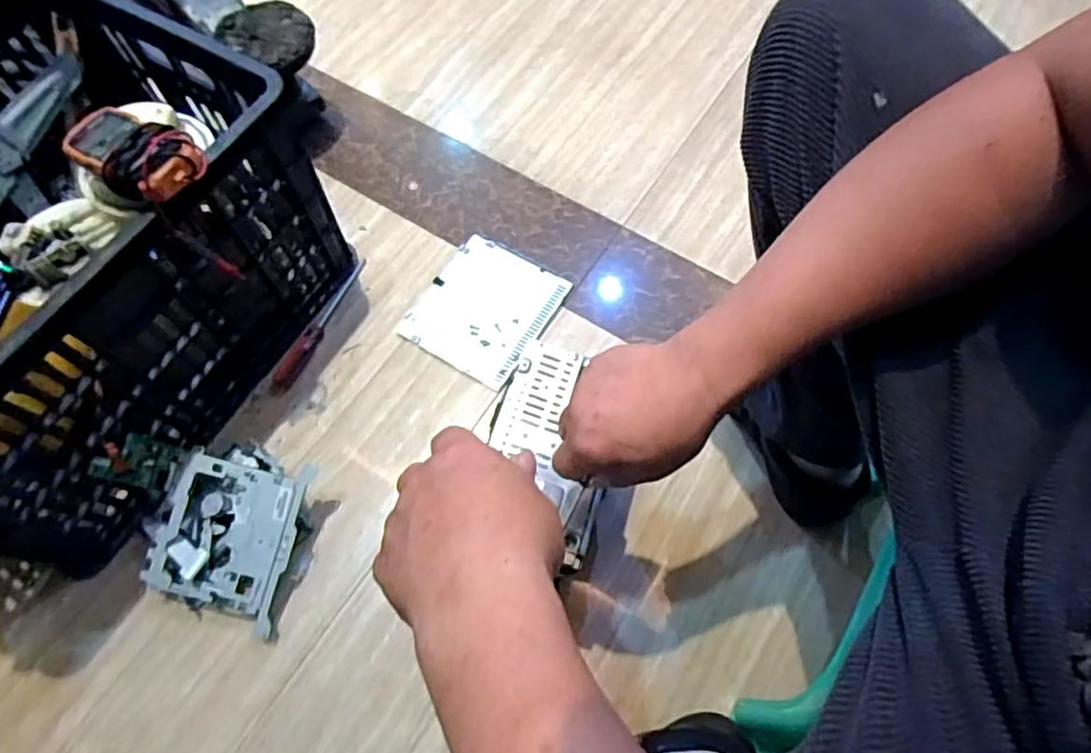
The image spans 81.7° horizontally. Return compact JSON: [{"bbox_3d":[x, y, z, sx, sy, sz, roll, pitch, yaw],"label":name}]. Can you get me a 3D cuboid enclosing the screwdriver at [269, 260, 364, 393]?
[{"bbox_3d":[-0.278,-0.067,0.789,0.022,0.023,0.204,23,67,10],"label":"screwdriver"}]

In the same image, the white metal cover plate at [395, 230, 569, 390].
[{"bbox_3d":[-0.076,-0.091,0.807,0.161,0.007,0.180,27,68,11],"label":"white metal cover plate"}]

